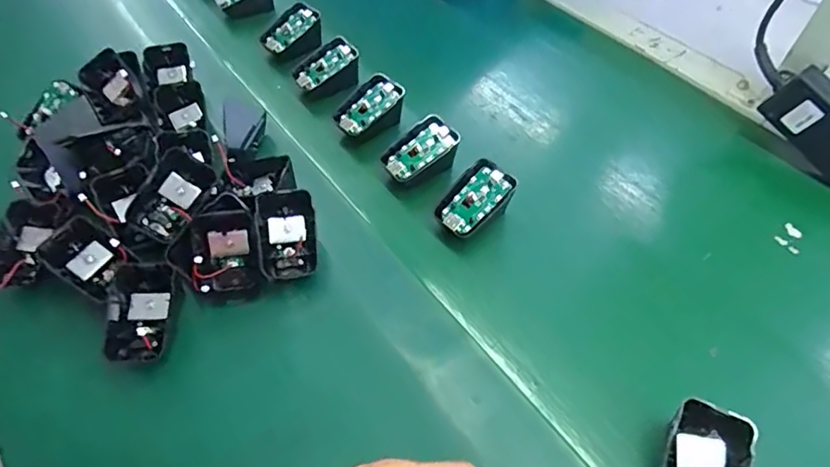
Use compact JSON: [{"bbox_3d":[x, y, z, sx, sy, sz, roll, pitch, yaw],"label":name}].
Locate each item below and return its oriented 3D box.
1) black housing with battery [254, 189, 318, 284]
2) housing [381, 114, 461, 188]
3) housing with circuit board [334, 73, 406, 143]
[{"bbox_3d":[-0.099,0.002,0.408,0.047,0.021,0.068,-11,92,-19],"label":"black housing with battery"},{"bbox_3d":[0.005,-0.070,0.483,0.067,0.041,0.042,-28,58,-19],"label":"housing"},{"bbox_3d":[-0.047,-0.122,0.517,0.063,0.042,0.044,-32,60,-22],"label":"housing with circuit board"}]

